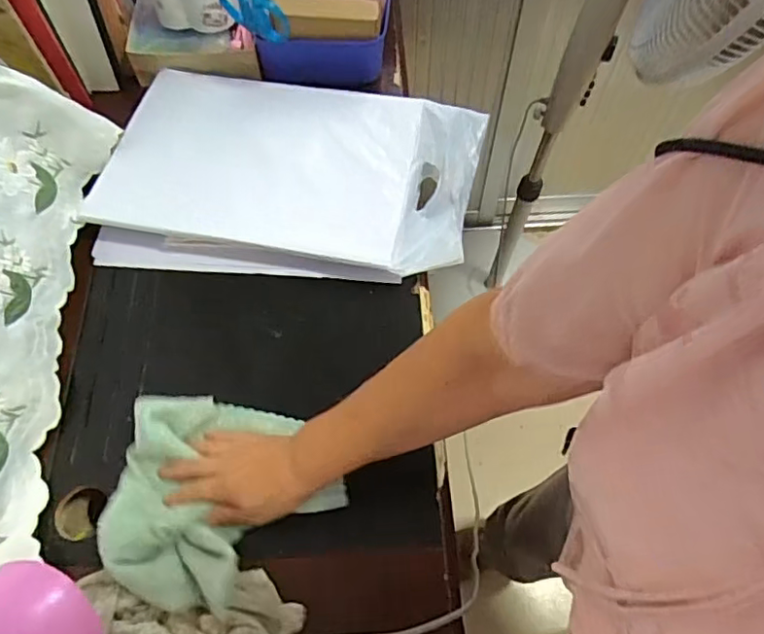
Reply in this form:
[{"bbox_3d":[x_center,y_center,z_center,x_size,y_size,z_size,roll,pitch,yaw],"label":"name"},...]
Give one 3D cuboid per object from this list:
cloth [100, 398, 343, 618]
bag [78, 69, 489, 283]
[{"bbox_3d":[-0.156,0.170,0.556,0.221,0.051,0.191,10,63,6],"label":"cloth"},{"bbox_3d":[-0.107,-0.186,0.739,0.436,0.066,0.277,7,63,5],"label":"bag"}]

